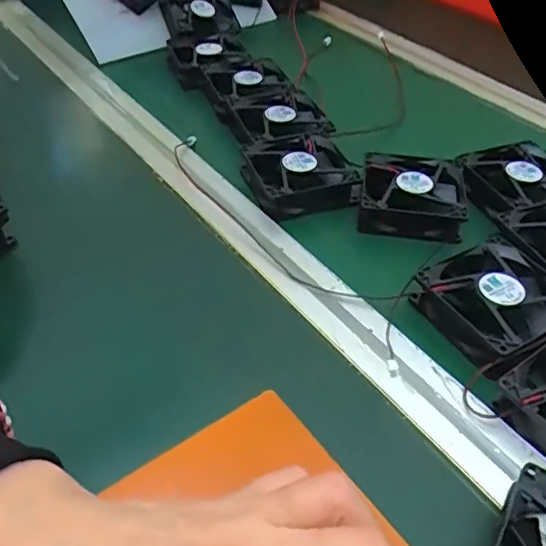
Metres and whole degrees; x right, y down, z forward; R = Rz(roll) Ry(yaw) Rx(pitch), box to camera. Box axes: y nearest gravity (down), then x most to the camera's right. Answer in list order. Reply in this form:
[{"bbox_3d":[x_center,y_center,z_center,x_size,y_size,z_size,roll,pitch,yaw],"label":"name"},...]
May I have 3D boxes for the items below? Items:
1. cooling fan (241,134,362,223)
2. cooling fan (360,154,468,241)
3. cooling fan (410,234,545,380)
[{"bbox_3d":[0.020,-0.081,0.484,0.092,0.032,0.086,-14,45,-15],"label":"cooling fan"},{"bbox_3d":[0.112,-0.065,0.459,0.080,0.024,0.097,6,43,7],"label":"cooling fan"},{"bbox_3d":[0.147,0.019,0.373,0.083,0.023,0.080,-22,47,-21],"label":"cooling fan"}]

